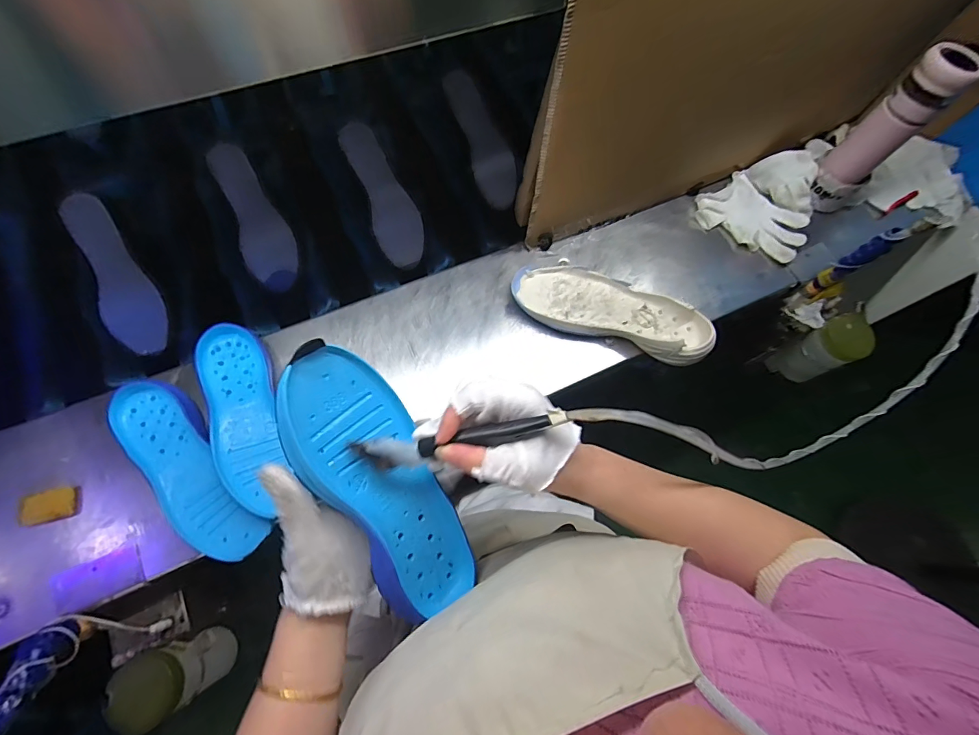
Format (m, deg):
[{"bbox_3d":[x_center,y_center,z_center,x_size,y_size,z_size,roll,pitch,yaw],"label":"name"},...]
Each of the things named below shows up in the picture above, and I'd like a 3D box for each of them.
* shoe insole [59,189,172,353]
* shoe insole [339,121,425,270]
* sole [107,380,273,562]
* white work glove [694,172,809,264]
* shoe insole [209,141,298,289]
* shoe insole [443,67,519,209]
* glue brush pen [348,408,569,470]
[{"bbox_3d":[-0.513,-0.125,0.596,0.070,0.011,0.219,-21,101,-11],"label":"shoe insole"},{"bbox_3d":[-0.162,-0.266,0.673,0.070,0.020,0.221,-26,100,-13],"label":"shoe insole"},{"bbox_3d":[-0.347,0.117,0.496,0.085,0.046,0.245,-38,76,-15],"label":"sole"},{"bbox_3d":[0.434,-0.254,0.708,0.175,0.038,0.122,30,71,7],"label":"white work glove"},{"bbox_3d":[-0.350,-0.224,0.646,0.073,0.009,0.223,-24,94,-12],"label":"shoe insole"},{"bbox_3d":[-0.012,-0.384,0.726,0.064,0.023,0.230,-23,94,-12],"label":"shoe insole"},{"bbox_3d":[-0.033,0.055,0.318,0.148,0.023,0.021,-13,64,14],"label":"glue brush pen"}]

